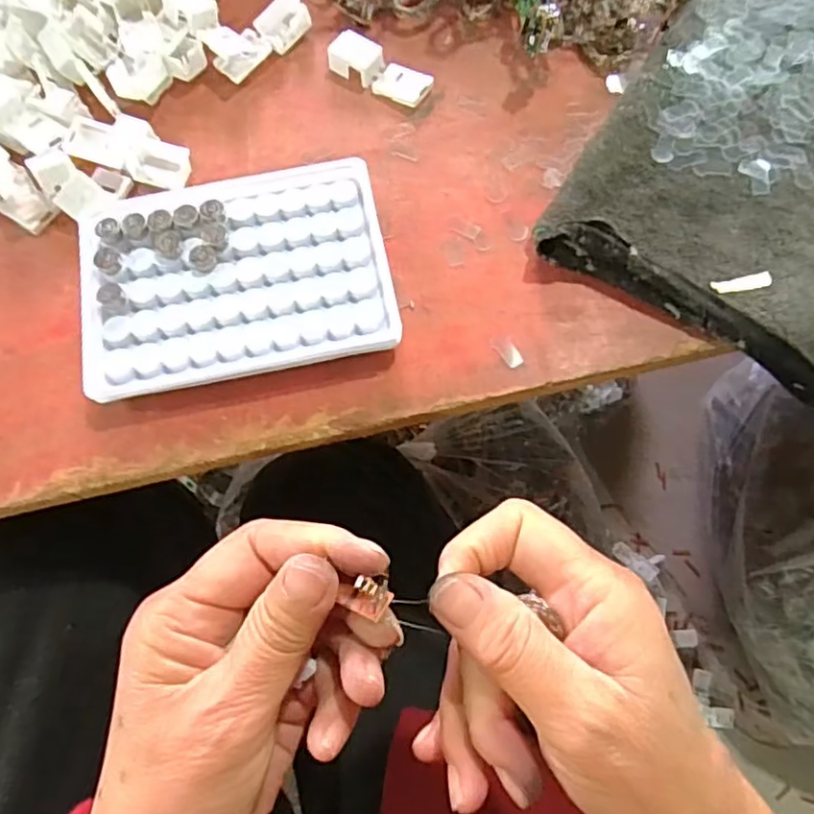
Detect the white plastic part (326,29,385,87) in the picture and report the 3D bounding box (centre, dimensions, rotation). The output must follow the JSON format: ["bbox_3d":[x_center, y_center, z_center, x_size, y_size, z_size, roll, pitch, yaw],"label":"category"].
[{"bbox_3d":[-0.025,-0.178,0.327,0.026,0.013,0.020,34,75,12],"label":"white plastic part"}]

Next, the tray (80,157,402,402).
[{"bbox_3d":[-0.073,-0.057,0.281,0.129,0.016,0.091,-11,73,-1],"label":"tray"}]

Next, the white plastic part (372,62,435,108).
[{"bbox_3d":[-0.002,-0.163,0.325,0.026,0.006,0.021,31,75,11],"label":"white plastic part"}]

